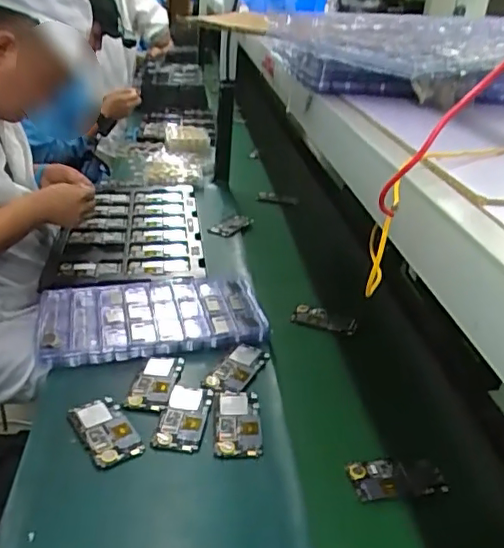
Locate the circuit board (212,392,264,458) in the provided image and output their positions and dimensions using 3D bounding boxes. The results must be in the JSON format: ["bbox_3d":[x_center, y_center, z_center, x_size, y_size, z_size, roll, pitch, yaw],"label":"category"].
[{"bbox_3d":[-0.021,0.204,0.795,0.065,0.013,0.115,3,28,-6],"label":"circuit board"}]

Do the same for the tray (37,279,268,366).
[{"bbox_3d":[-0.167,0.071,0.968,0.362,0.051,0.169,0,29,-12],"label":"tray"}]

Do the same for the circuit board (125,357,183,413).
[{"bbox_3d":[-0.143,0.158,0.857,0.061,0.012,0.106,9,28,5],"label":"circuit board"}]

